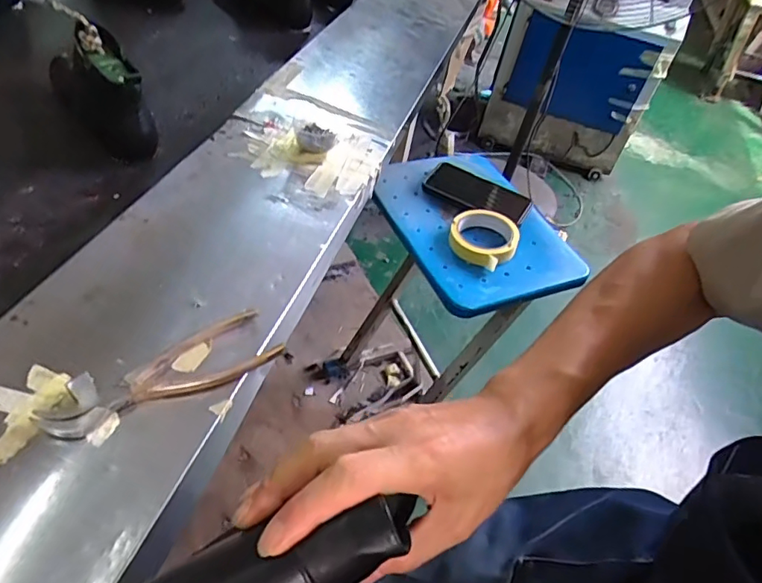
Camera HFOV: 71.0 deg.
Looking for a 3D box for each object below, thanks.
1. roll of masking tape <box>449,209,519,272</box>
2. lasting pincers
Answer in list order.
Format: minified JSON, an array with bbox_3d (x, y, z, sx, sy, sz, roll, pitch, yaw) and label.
[{"bbox_3d":[0.144,-0.075,0.749,0.092,0.032,0.091,6,46,-6],"label":"roll of masking tape"},{"bbox_3d":[-0.181,0.068,0.448,0.188,0.015,0.061,-23,55,-30],"label":"lasting pincers"}]

